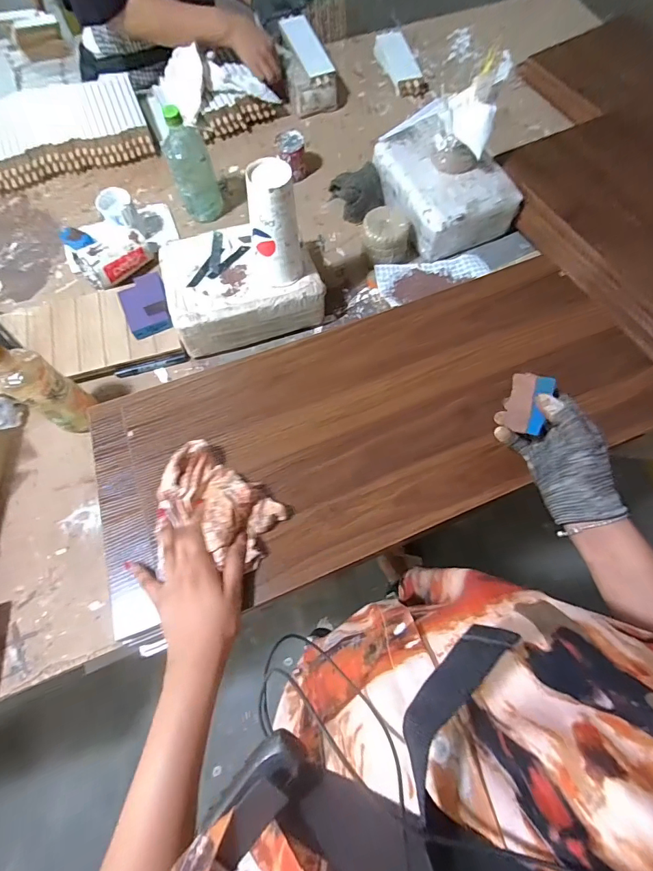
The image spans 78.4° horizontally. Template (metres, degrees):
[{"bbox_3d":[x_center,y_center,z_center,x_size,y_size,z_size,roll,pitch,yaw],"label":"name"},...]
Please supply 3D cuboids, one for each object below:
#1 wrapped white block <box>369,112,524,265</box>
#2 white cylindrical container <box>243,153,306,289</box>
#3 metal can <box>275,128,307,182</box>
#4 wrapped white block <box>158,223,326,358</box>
[{"bbox_3d":[0.238,-0.520,0.849,0.202,0.104,0.273,-24,71,-9],"label":"wrapped white block"},{"bbox_3d":[-0.080,-0.321,0.620,0.081,0.171,0.075,-3,69,-1],"label":"white cylindrical container"},{"bbox_3d":[-0.077,-0.616,0.888,0.065,0.075,0.064,-7,69,-3],"label":"metal can"},{"bbox_3d":[-0.151,-0.276,0.741,0.269,0.101,0.204,-17,70,-7],"label":"wrapped white block"}]

